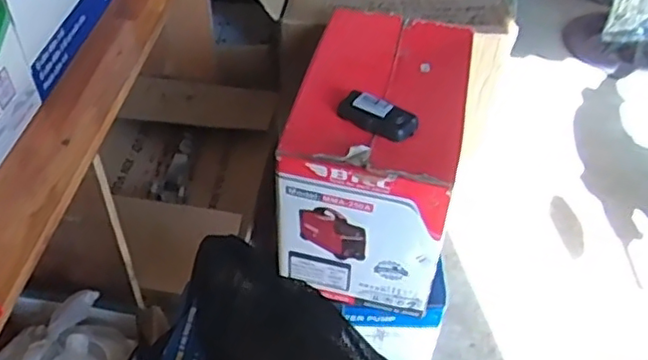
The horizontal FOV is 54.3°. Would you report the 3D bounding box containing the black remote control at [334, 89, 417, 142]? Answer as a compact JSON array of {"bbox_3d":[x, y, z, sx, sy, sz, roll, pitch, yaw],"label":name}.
[{"bbox_3d":[0.068,-0.088,0.838,0.109,0.031,0.041,31,51,26],"label":"black remote control"}]

